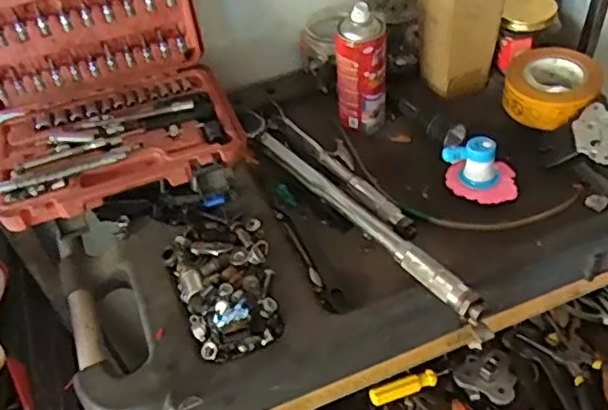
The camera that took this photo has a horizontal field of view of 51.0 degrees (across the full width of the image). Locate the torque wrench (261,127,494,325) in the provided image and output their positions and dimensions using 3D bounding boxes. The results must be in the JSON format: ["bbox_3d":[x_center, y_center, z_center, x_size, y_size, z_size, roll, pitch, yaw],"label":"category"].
[{"bbox_3d":[0.059,0.006,0.744,0.025,0.027,0.384,-30,50,-23],"label":"torque wrench"}]

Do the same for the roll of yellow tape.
[{"bbox_3d":[0.330,-0.158,0.848,0.108,0.066,0.108,-2,45,2],"label":"roll of yellow tape"}]

